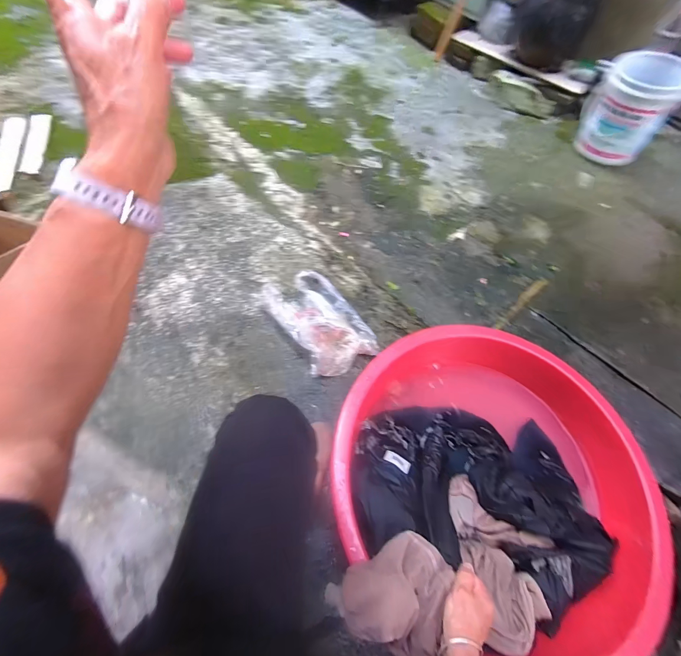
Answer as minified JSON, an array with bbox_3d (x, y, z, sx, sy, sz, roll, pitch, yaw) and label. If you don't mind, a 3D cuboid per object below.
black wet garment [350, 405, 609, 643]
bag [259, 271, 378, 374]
[{"bbox_3d":[0.305,0.341,0.730,0.544,0.162,0.360,9,59,-2],"label":"black wet garment"},{"bbox_3d":[-0.064,-0.034,1.010,0.235,0.075,0.361,-28,67,-22],"label":"bag"}]

